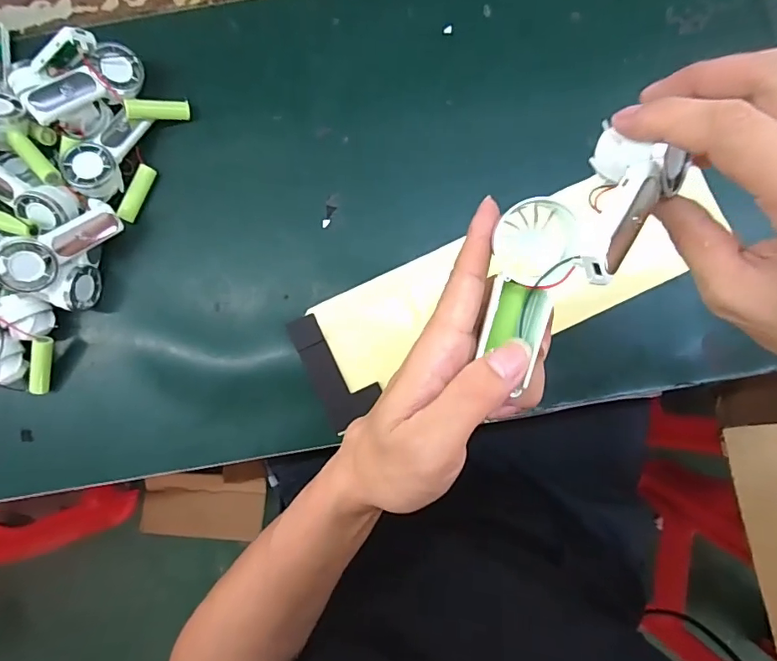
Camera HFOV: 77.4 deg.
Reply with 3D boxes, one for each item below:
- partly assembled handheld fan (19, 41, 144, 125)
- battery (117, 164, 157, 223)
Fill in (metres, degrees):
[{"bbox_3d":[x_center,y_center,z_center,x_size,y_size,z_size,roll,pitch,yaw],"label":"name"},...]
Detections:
[{"bbox_3d":[-0.245,-0.198,0.390,0.033,0.029,0.094,45,67,6],"label":"partly assembled handheld fan"},{"bbox_3d":[-0.218,-0.119,0.422,0.013,0.016,0.051,23,87,5],"label":"battery"}]

